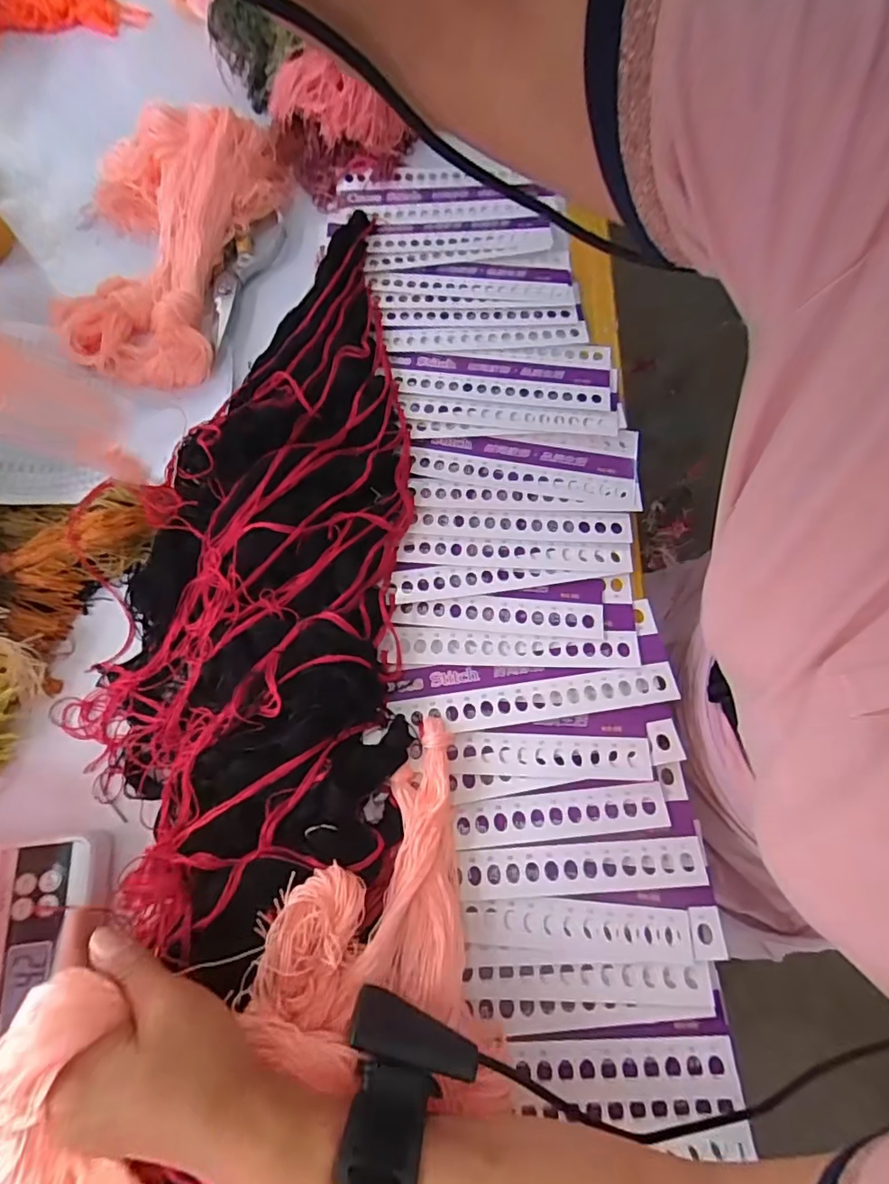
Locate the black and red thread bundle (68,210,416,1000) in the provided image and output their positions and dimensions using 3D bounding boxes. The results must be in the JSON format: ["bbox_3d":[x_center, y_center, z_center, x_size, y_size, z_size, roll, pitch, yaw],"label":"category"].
[{"bbox_3d":[-0.139,-0.063,0.451,0.234,0.049,0.613,4,71,2],"label":"black and red thread bundle"}]

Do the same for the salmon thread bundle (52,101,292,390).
[{"bbox_3d":[-0.292,-0.370,0.552,0.204,0.042,0.343,7,72,3],"label":"salmon thread bundle"}]

